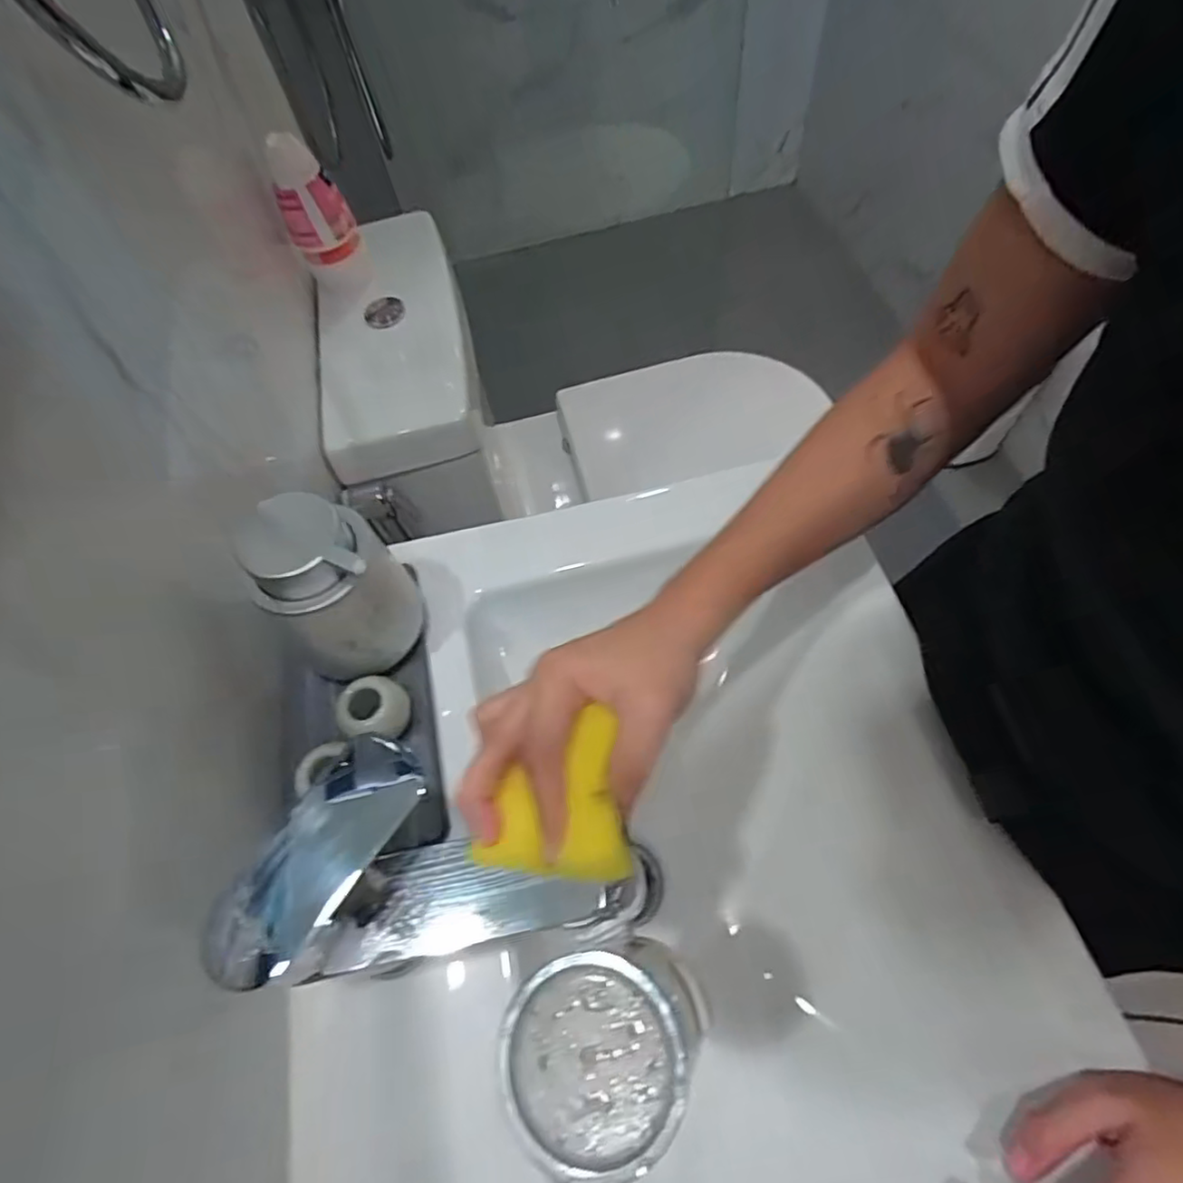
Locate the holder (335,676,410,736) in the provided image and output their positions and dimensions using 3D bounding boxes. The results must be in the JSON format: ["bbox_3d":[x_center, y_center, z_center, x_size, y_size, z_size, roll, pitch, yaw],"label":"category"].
[{"bbox_3d":[-0.137,0.077,0.414,0.042,0.037,0.037,-5,62,0],"label":"holder"}]

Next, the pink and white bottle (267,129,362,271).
[{"bbox_3d":[-0.305,-0.423,0.695,0.071,0.113,0.053,-23,63,-9],"label":"pink and white bottle"}]

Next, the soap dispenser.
[{"bbox_3d":[-0.160,-0.003,0.410,0.080,0.142,0.090,-33,65,-14],"label":"soap dispenser"}]

